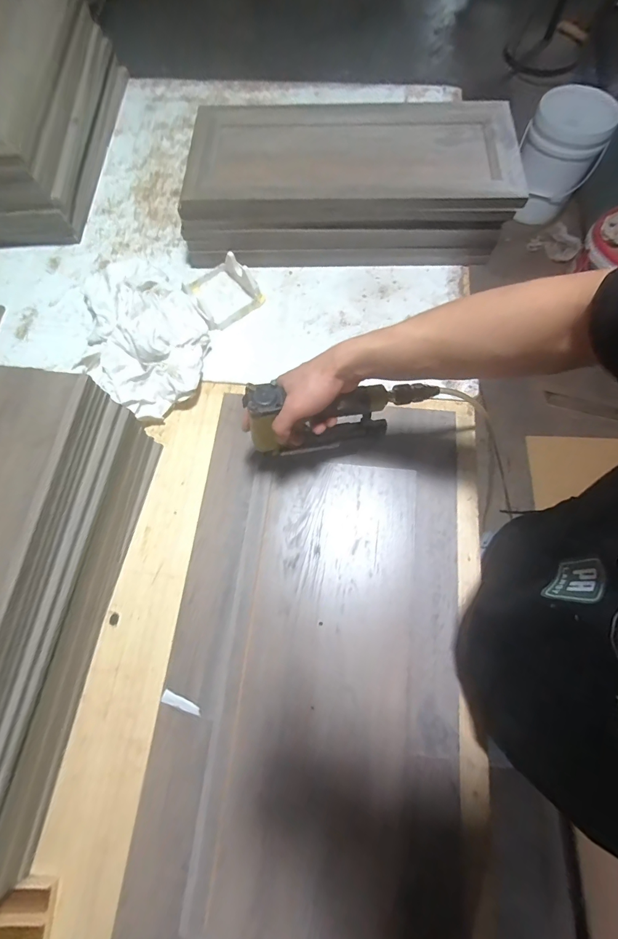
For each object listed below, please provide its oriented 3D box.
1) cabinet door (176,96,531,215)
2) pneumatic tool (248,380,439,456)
[{"bbox_3d":[0.064,-0.520,0.650,0.523,0.026,0.240,1,70,3],"label":"cabinet door"},{"bbox_3d":[0.044,-0.063,0.507,0.232,0.149,0.046,-8,70,-1],"label":"pneumatic tool"}]

